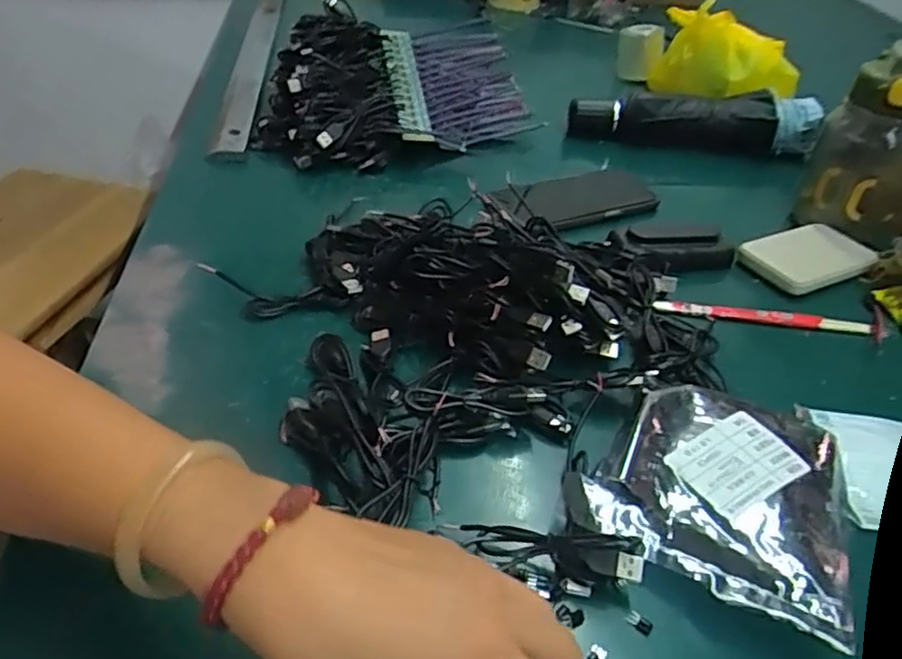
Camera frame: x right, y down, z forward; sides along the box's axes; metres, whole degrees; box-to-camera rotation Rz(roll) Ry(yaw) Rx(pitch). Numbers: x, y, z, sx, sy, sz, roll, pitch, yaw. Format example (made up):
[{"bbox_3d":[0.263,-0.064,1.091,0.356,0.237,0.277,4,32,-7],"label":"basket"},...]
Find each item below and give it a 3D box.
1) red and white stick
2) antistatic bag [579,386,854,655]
[{"bbox_3d":[0.248,-0.010,0.549,0.168,0.012,0.012,6,38,3],"label":"red and white stick"},{"bbox_3d":[0.157,0.090,0.381,0.131,0.029,0.130,26,43,25],"label":"antistatic bag"}]

